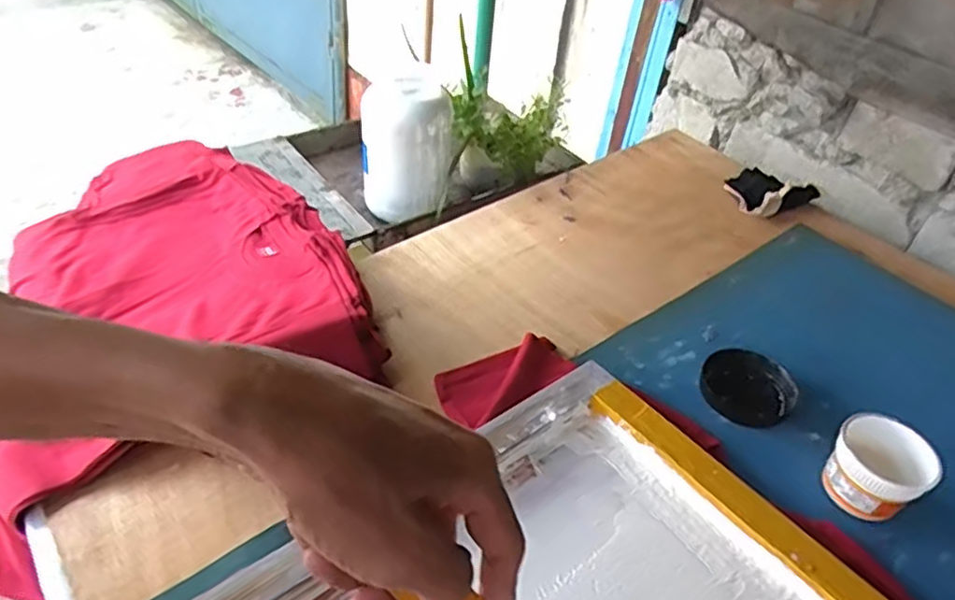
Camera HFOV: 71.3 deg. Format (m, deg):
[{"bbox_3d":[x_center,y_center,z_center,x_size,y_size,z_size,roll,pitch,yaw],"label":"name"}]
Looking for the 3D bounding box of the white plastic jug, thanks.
[{"bbox_3d":[-0.122,-0.269,1.163,0.153,0.230,0.134,-1,42,-9],"label":"white plastic jug"}]

